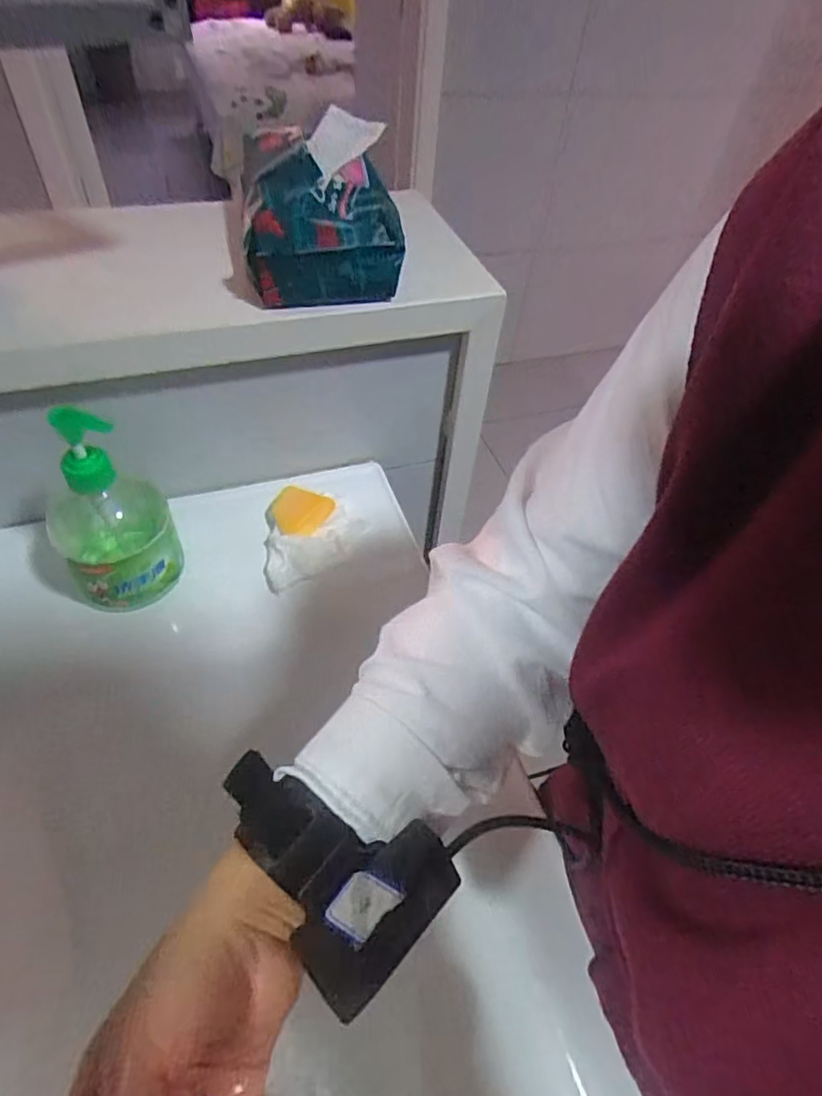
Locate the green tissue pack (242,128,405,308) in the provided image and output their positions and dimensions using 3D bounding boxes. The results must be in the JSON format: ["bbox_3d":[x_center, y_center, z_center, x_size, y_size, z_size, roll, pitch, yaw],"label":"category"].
[{"bbox_3d":[-0.072,-0.271,0.490,0.121,0.071,0.162,-6,51,-10],"label":"green tissue pack"}]

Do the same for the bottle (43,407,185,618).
[{"bbox_3d":[-0.230,-0.028,0.454,0.083,0.169,0.085,-29,58,-26],"label":"bottle"}]

